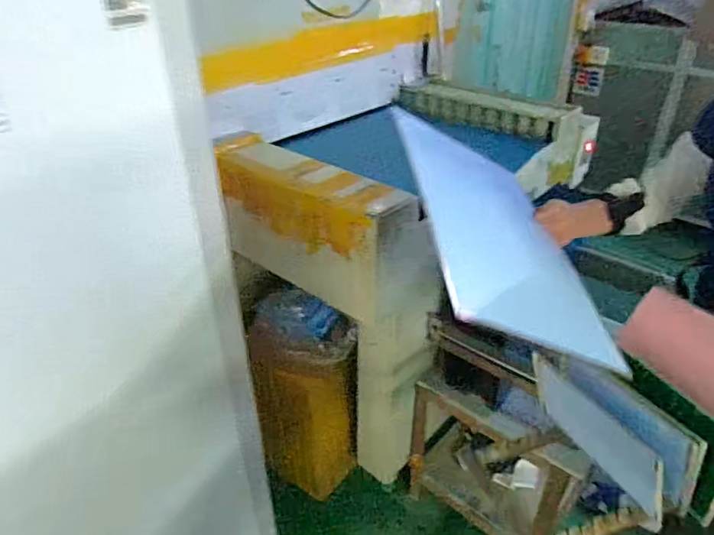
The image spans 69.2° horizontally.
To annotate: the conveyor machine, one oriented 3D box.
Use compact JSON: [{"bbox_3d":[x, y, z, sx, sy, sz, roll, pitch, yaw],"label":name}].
[{"bbox_3d":[0.189,-0.042,1.714,0.634,0.920,1.068,27,43,35],"label":"conveyor machine"}]

